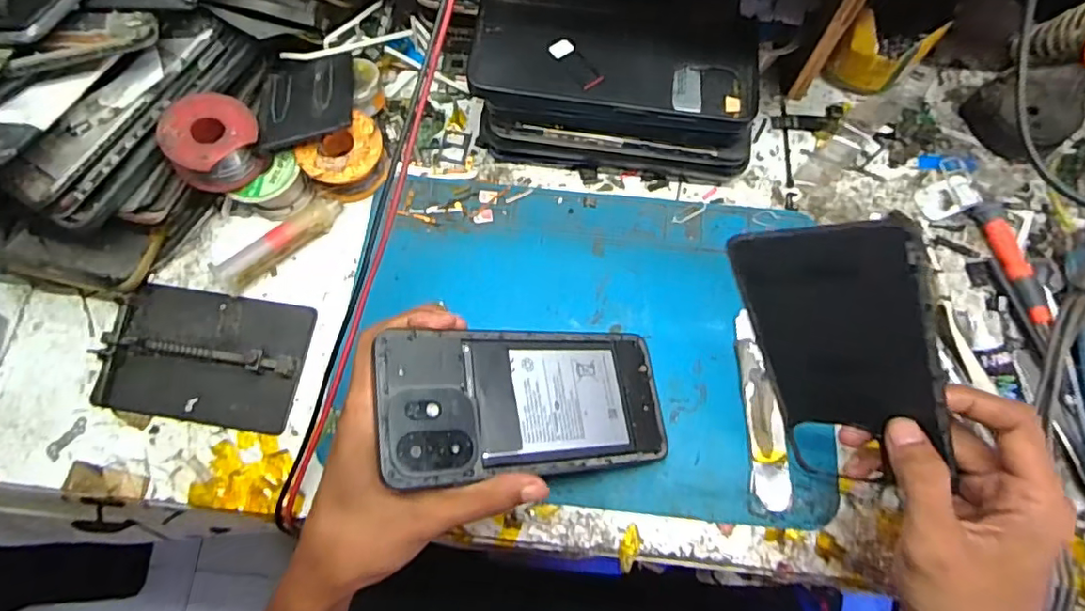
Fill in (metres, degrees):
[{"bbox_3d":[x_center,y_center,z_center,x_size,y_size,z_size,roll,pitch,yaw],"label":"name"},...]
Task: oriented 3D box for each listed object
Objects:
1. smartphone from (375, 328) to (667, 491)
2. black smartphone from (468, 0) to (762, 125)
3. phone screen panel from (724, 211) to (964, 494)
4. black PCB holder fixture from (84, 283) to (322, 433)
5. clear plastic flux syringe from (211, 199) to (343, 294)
[{"bbox_3d":[-0.003,0.049,0.303,0.159,0.007,0.074,2,70,-30],"label":"smartphone"},{"bbox_3d":[0.045,-0.151,0.348,0.167,0.012,0.088,9,72,3],"label":"black smartphone"},{"bbox_3d":[0.132,0.020,0.257,0.070,0.126,0.004,-1,37,39],"label":"phone screen panel"},{"bbox_3d":[-0.205,0.030,0.354,0.117,0.014,0.078,9,72,3],"label":"black PCB holder fixture"},{"bbox_3d":[-0.165,-0.040,0.372,0.084,0.024,0.014,-41,77,-12],"label":"clear plastic flux syringe"}]

